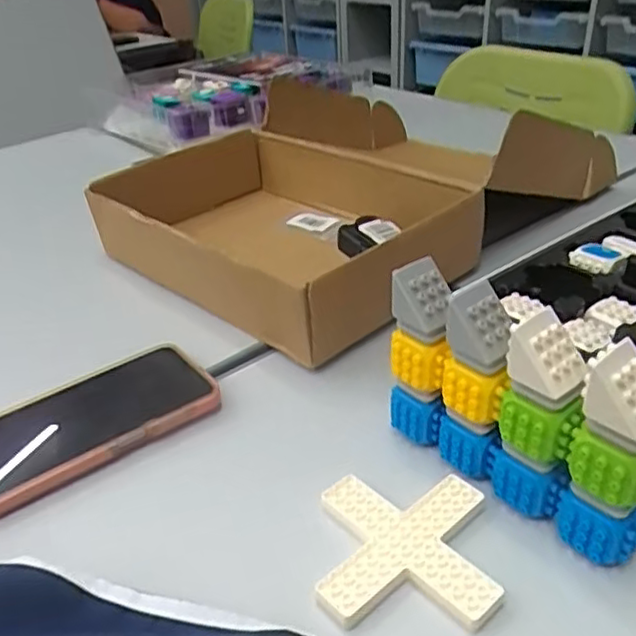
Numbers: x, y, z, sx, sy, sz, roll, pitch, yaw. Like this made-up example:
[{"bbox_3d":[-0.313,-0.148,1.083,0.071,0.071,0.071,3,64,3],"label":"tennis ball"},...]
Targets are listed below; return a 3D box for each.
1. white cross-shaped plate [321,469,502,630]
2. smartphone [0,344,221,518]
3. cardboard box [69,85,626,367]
[{"bbox_3d":[0.044,0.114,0.326,0.082,0.007,0.081,-1,33,5],"label":"white cross-shaped plate"},{"bbox_3d":[-0.152,0.067,0.415,0.165,0.021,0.082,-24,38,-29],"label":"smartphone"},{"bbox_3d":[0.031,-0.145,0.658,0.450,0.127,0.344,-29,40,-33],"label":"cardboard box"}]

